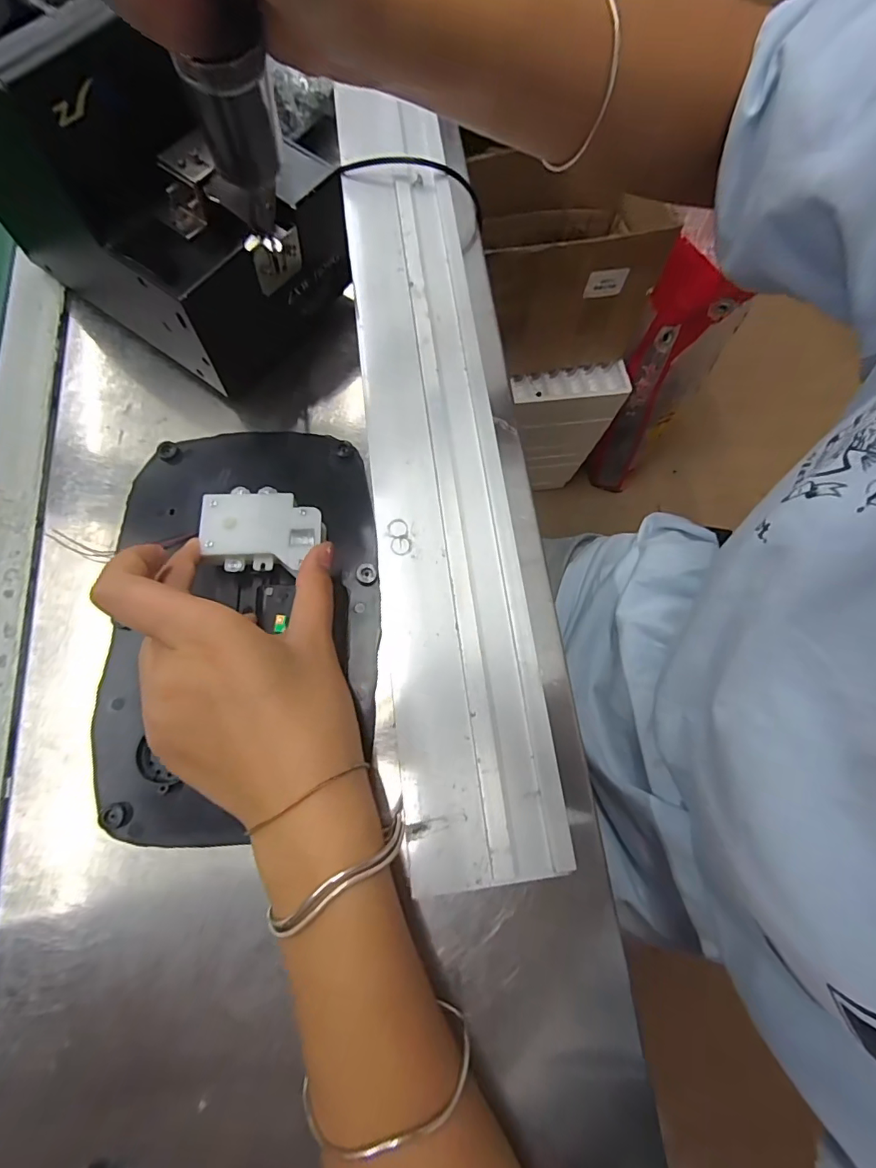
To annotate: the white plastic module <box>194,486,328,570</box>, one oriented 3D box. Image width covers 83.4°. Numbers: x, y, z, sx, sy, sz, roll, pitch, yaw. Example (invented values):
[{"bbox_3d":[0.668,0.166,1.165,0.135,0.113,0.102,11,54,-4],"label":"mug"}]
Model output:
[{"bbox_3d":[-0.094,-0.031,0.266,0.064,0.012,0.045,2,74,3],"label":"white plastic module"}]

